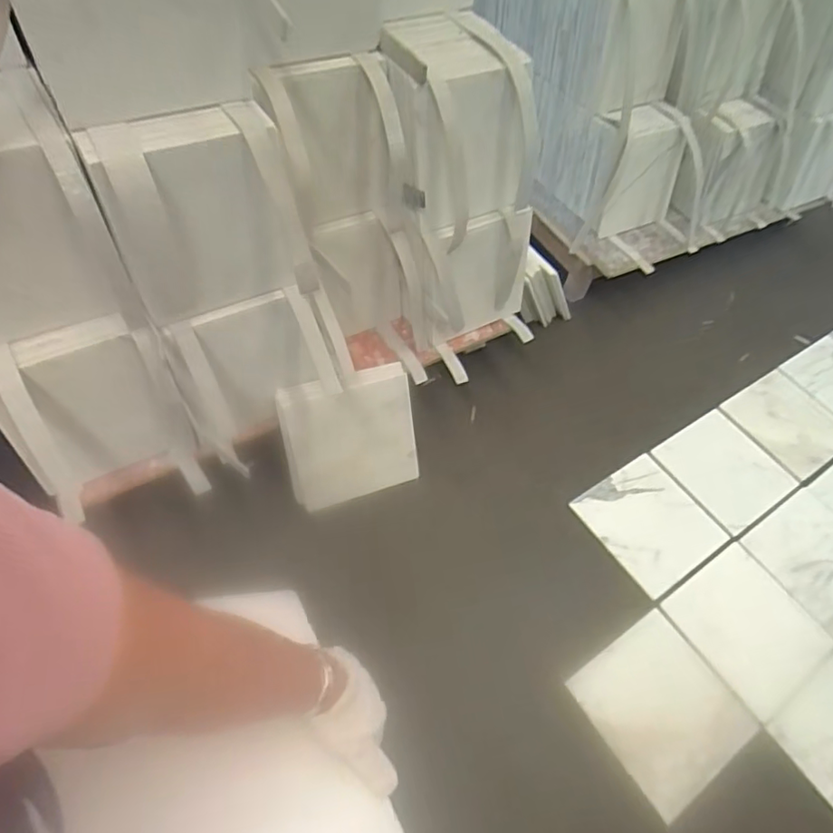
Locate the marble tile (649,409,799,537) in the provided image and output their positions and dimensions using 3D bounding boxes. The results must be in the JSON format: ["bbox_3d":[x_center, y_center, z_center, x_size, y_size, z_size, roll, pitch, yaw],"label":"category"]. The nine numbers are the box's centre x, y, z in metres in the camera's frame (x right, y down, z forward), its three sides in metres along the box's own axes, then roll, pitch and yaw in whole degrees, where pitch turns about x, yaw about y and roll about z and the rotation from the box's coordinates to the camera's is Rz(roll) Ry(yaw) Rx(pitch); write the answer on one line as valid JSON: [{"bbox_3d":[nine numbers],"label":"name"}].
[{"bbox_3d":[0.827,0.142,1.539,0.270,0.015,0.281,-29,66,-21],"label":"marble tile"}]

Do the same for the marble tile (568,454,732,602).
[{"bbox_3d":[0.588,0.267,1.447,0.276,0.016,0.287,-29,65,-19],"label":"marble tile"}]

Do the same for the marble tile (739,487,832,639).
[{"bbox_3d":[1.006,0.358,1.425,0.257,0.011,0.293,-32,65,-13],"label":"marble tile"}]

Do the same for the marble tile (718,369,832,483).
[{"bbox_3d":[1.057,0.017,1.626,0.261,0.018,0.282,-29,61,-22],"label":"marble tile"}]

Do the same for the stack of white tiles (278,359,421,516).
[{"bbox_3d":[-0.159,0.052,1.375,0.301,0.354,0.048,-12,36,-9],"label":"stack of white tiles"}]

